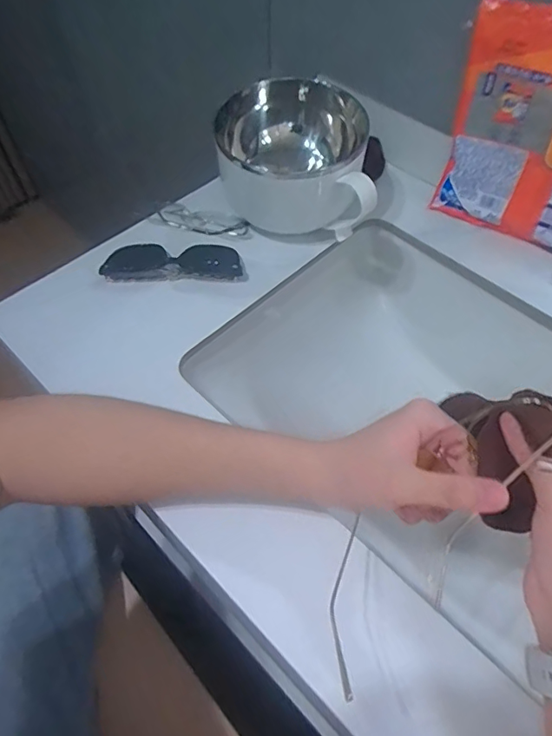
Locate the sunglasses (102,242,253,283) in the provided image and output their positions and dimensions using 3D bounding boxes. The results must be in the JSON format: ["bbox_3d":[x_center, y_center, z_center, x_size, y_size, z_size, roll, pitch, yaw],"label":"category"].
[{"bbox_3d":[-0.104,-0.113,0.511,0.142,0.026,0.056,0,55,-1],"label":"sunglasses"}]

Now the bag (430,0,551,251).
[{"bbox_3d":[0.253,-0.210,0.465,0.180,0.196,0.031,37,62,22],"label":"bag"}]

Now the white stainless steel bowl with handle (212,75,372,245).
[{"bbox_3d":[0.014,-0.207,0.507,0.142,0.124,0.136,0,55,-1],"label":"white stainless steel bowl with handle"}]

